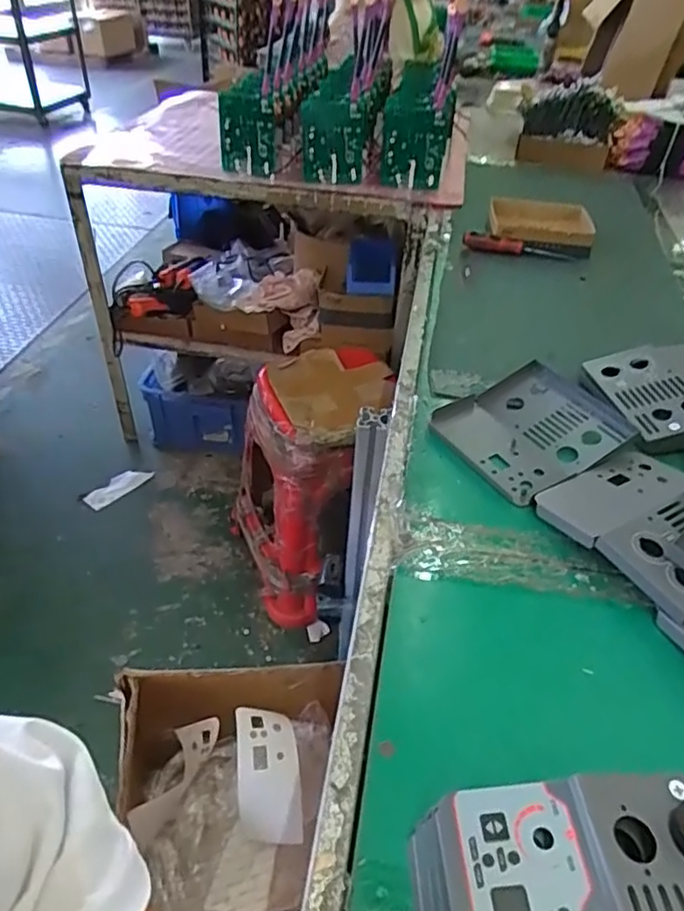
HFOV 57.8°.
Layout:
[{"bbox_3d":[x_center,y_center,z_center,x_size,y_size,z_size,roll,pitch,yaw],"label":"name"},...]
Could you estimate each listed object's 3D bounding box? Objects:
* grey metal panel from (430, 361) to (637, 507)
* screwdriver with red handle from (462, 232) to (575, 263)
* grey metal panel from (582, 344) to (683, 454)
[{"bbox_3d":[0.214,-0.034,0.689,0.182,0.028,0.162,-18,46,-23],"label":"grey metal panel"},{"bbox_3d":[0.302,-0.356,1.062,0.187,0.028,0.024,10,42,7],"label":"screwdriver with red handle"},{"bbox_3d":[0.395,-0.076,0.722,0.179,0.030,0.175,-3,42,-8],"label":"grey metal panel"}]

